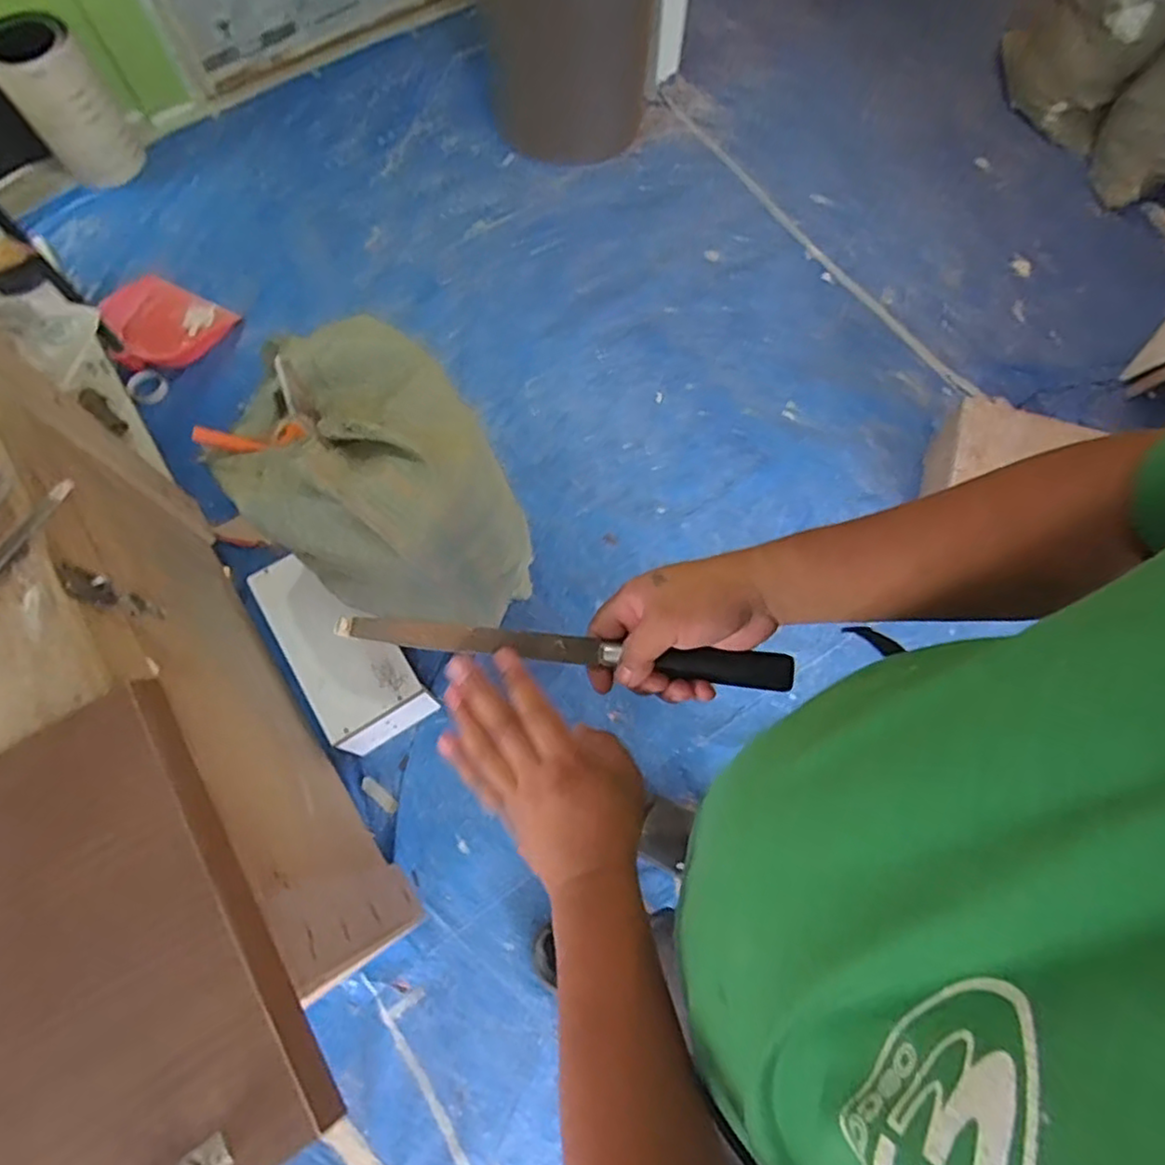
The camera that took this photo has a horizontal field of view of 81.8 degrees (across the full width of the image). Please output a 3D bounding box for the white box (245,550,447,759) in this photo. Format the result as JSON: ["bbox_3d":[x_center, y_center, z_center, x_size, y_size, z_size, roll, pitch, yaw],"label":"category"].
[{"bbox_3d":[-0.461,0.123,1.286,0.180,0.145,0.379,-33,74,-12],"label":"white box"}]

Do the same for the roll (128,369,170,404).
[{"bbox_3d":[-1.039,-0.470,1.611,0.082,0.020,0.096,-42,76,-14],"label":"roll"}]

